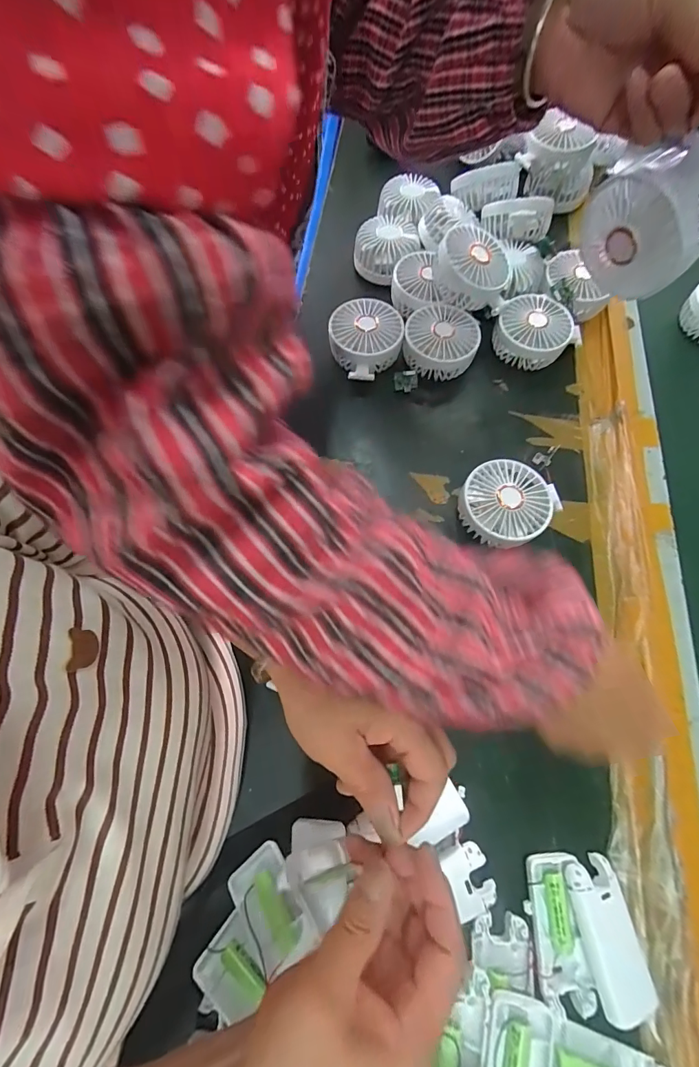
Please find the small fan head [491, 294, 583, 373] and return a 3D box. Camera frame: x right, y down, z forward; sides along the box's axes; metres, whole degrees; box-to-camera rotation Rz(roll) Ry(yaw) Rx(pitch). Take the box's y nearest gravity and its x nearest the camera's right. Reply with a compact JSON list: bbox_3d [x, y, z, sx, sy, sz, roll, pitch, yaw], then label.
[{"bbox_3d":[0.223,-0.241,0.495,0.087,0.047,0.080,-37,70,-12],"label":"small fan head"}]

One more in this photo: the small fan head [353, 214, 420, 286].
[{"bbox_3d":[0.048,-0.381,0.546,0.083,0.041,0.087,1,67,3],"label":"small fan head"}]

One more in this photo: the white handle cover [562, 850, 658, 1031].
[{"bbox_3d":[0.194,0.300,0.302,0.037,0.013,0.091,-10,67,-2],"label":"white handle cover"}]

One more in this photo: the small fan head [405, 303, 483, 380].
[{"bbox_3d":[0.110,-0.225,0.492,0.089,0.050,0.084,30,72,14],"label":"small fan head"}]

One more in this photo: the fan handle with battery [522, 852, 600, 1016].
[{"bbox_3d":[0.158,0.299,0.304,0.043,0.016,0.093,-1,67,2],"label":"fan handle with battery"}]

